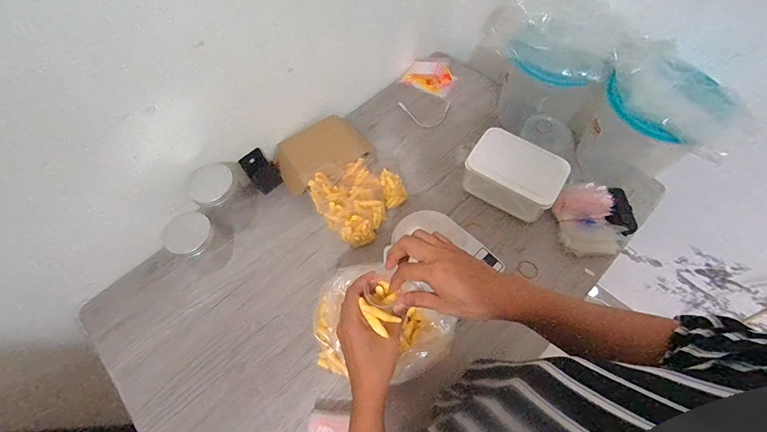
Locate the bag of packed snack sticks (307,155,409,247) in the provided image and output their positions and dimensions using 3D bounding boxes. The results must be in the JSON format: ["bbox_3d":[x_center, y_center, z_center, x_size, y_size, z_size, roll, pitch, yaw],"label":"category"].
[{"bbox_3d":[-0.042,-0.041,0.731,0.188,0.074,0.167,-30,65,-14],"label":"bag of packed snack sticks"}]

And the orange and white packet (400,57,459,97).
[{"bbox_3d":[0.127,-0.384,0.937,0.135,0.048,0.091,28,66,16],"label":"orange and white packet"}]

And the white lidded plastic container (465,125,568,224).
[{"bbox_3d":[0.276,-0.087,0.738,0.187,0.095,0.131,29,66,16],"label":"white lidded plastic container"}]

